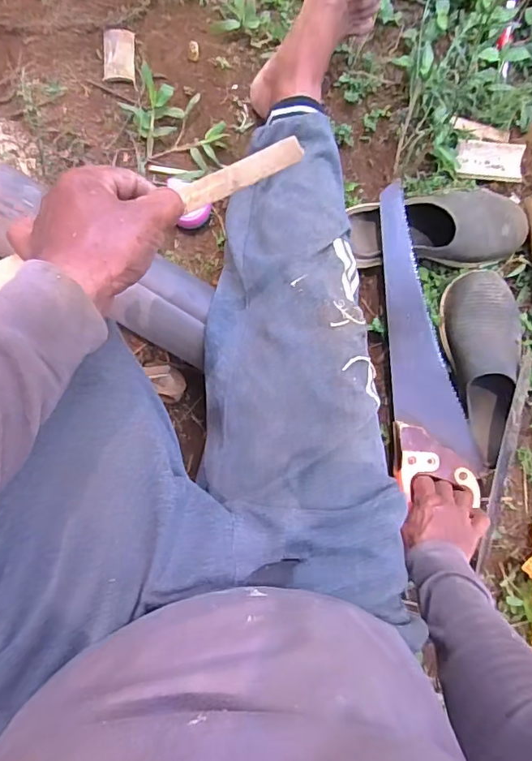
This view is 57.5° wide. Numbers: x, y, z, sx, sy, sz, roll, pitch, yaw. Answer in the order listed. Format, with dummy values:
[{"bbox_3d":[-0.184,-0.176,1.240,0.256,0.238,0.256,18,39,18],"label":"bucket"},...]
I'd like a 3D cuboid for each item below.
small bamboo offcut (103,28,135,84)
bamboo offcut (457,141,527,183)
[{"bbox_3d":[-0.204,-0.454,0.677,0.043,0.005,0.077,0,86,-6],"label":"small bamboo offcut"},{"bbox_3d":[0.320,-0.317,0.695,0.094,0.018,0.054,10,85,-5],"label":"bamboo offcut"}]

